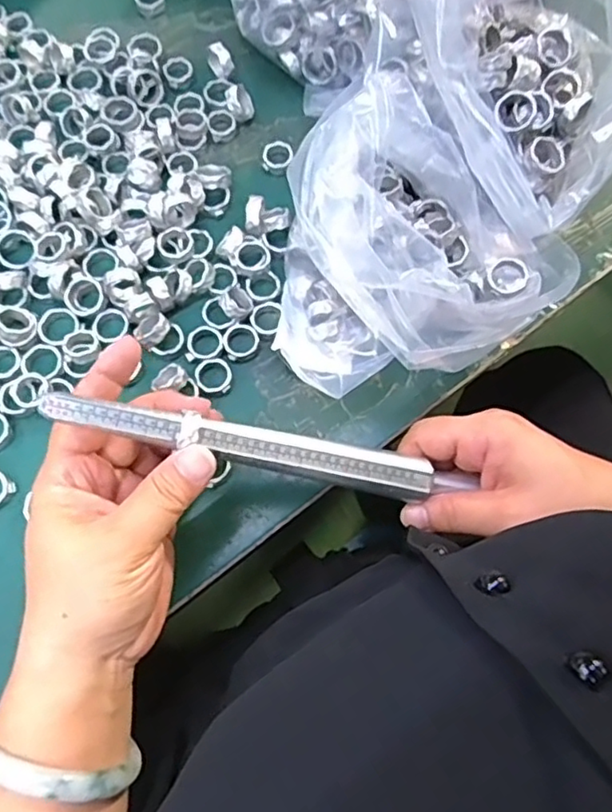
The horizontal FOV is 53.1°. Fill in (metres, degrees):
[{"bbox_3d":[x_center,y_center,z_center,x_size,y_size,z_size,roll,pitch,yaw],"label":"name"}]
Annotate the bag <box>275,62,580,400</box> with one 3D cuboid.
[{"bbox_3d":[0.044,-0.080,0.333,0.140,0.080,0.155,-40,77,-13],"label":"bag"}]

